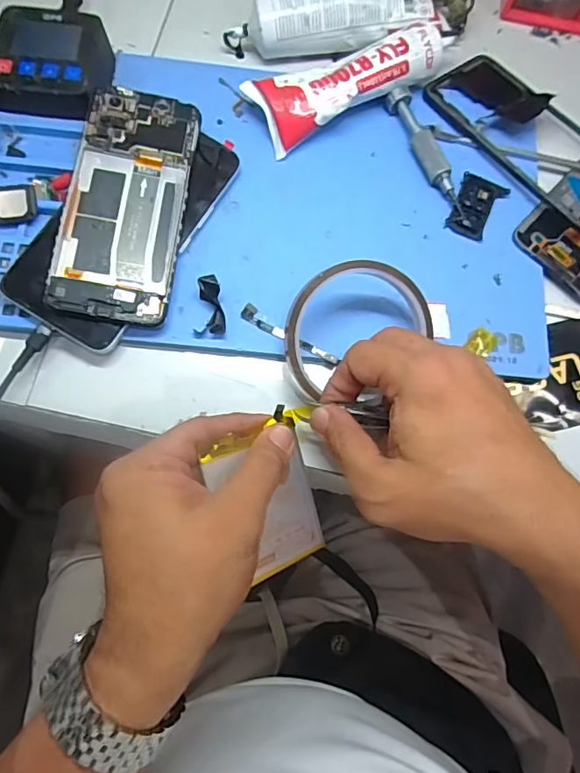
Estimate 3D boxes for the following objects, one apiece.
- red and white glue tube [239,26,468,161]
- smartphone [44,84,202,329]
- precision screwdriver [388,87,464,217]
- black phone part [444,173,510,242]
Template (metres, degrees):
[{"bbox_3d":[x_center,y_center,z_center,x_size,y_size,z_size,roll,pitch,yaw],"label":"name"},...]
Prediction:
[{"bbox_3d":[0.046,-0.215,0.358,0.143,0.031,0.046,-26,77,-8],"label":"red and white glue tube"},{"bbox_3d":[-0.103,-0.117,0.321,0.071,0.006,0.157,9,78,-6],"label":"smartphone"},{"bbox_3d":[0.097,-0.165,0.355,0.017,0.014,0.101,-23,76,-7],"label":"precision screwdriver"},{"bbox_3d":[0.130,-0.124,0.352,0.030,0.004,0.046,24,75,5],"label":"black phone part"}]

